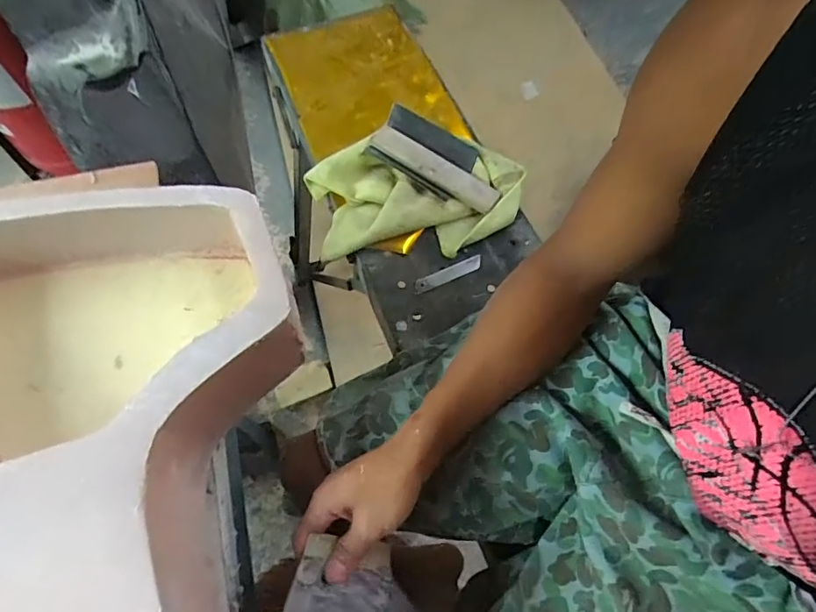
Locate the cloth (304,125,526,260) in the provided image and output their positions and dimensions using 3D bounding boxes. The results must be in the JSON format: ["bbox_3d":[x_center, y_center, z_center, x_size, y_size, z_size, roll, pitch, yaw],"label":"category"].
[{"bbox_3d":[0.011,-0.156,0.694,0.301,0.043,0.173,-1,64,-2],"label":"cloth"}]

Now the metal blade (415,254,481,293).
[{"bbox_3d":[0.055,-0.043,0.660,0.100,0.005,0.018,-23,83,-11],"label":"metal blade"}]

